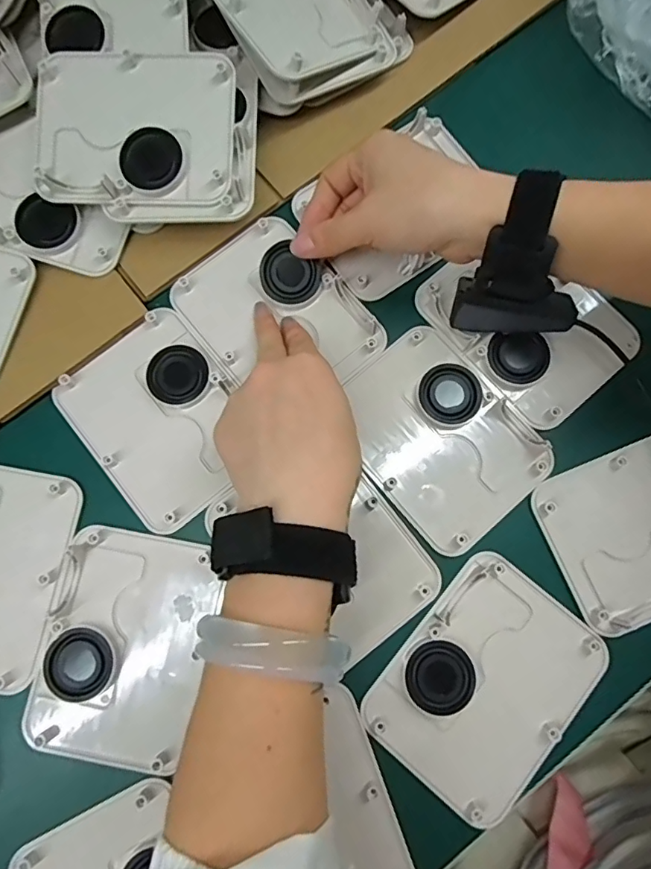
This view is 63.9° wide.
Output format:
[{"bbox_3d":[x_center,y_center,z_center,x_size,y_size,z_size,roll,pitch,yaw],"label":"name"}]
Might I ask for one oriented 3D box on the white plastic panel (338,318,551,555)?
[{"bbox_3d":[0.071,0.001,0.328,0.096,0.007,0.124,-40,82,-7],"label":"white plastic panel"}]

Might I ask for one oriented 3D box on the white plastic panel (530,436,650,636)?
[{"bbox_3d":[0.197,0.054,0.314,0.121,0.009,0.094,-23,81,-4],"label":"white plastic panel"}]

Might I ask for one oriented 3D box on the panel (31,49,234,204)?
[{"bbox_3d":[-0.121,-0.194,0.328,0.126,0.012,0.098,0,87,2],"label":"panel"}]

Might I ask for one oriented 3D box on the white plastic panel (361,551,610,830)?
[{"bbox_3d":[0.092,0.142,0.299,0.094,0.008,0.124,39,82,7],"label":"white plastic panel"}]

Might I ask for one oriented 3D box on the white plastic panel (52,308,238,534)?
[{"bbox_3d":[-0.102,-0.011,0.330,0.095,0.008,0.120,-39,82,-6],"label":"white plastic panel"}]

